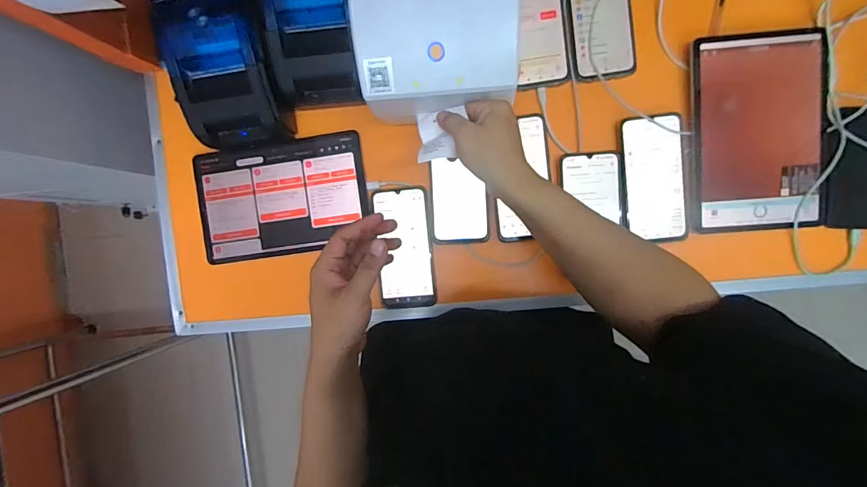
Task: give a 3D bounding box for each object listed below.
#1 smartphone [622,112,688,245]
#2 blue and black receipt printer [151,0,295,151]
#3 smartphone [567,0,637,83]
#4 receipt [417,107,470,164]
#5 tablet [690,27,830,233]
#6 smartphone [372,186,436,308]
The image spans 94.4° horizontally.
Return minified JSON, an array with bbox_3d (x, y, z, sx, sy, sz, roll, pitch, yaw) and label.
[{"bbox_3d":[0.302,-0.088,0.546,0.081,0.012,0.169,-5,94,6],"label":"smartphone"},{"bbox_3d":[-0.280,-0.222,0.539,0.130,0.098,0.165,-3,94,5],"label":"blue and black receipt printer"},{"bbox_3d":[0.227,-0.310,0.542,0.084,0.005,0.169,-9,94,6],"label":"smartphone"},{"bbox_3d":[0.009,-0.127,0.468,0.055,0.038,0.062,-4,94,5],"label":"receipt"},{"bbox_3d":[0.430,-0.145,0.523,0.168,0.015,0.250,-3,94,5],"label":"tablet"},{"bbox_3d":[-0.042,0.006,0.579,0.079,0.009,0.171,-5,94,5],"label":"smartphone"}]

